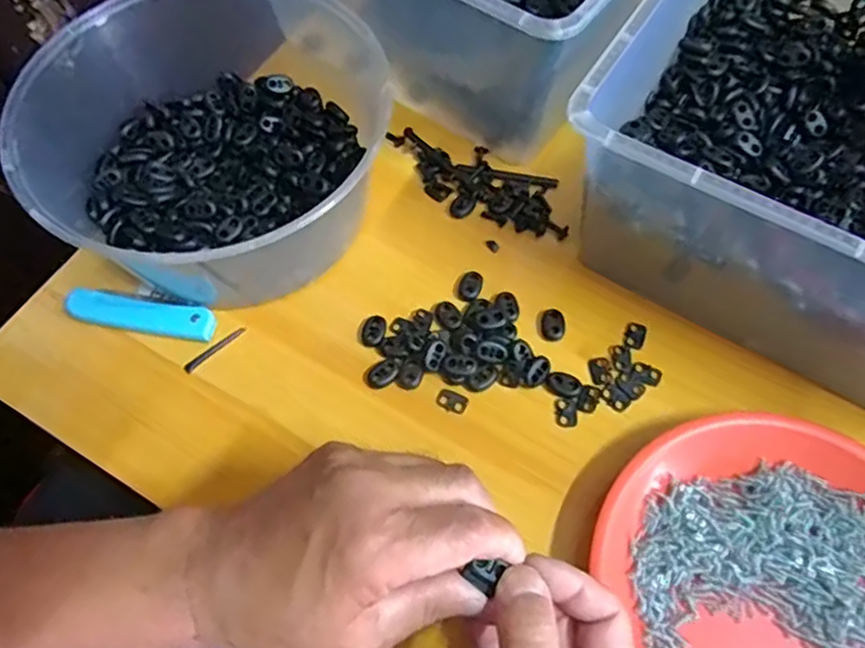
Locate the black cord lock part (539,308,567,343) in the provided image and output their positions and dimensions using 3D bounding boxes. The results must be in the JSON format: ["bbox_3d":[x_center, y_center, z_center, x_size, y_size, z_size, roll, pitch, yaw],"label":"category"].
[{"bbox_3d":[0.078,0.000,0.426,0.017,0.004,0.023,4,63,2],"label":"black cord lock part"}]

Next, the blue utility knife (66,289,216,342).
[{"bbox_3d":[-0.189,-0.006,0.428,0.093,0.012,0.024,8,63,4],"label":"blue utility knife"}]

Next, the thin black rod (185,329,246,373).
[{"bbox_3d":[-0.140,0.016,0.423,0.044,0.004,0.006,-36,69,-17],"label":"thin black rod"}]

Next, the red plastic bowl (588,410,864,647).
[{"bbox_3d":[0.188,0.141,0.344,0.182,0.034,0.188,0,63,0],"label":"red plastic bowl"}]

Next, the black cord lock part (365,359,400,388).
[{"bbox_3d":[-0.032,0.032,0.412,0.021,0.004,0.015,-28,66,-13],"label":"black cord lock part"}]

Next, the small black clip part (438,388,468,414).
[{"bbox_3d":[0.012,0.048,0.406,0.019,0.004,0.012,20,65,10],"label":"small black clip part"}]

